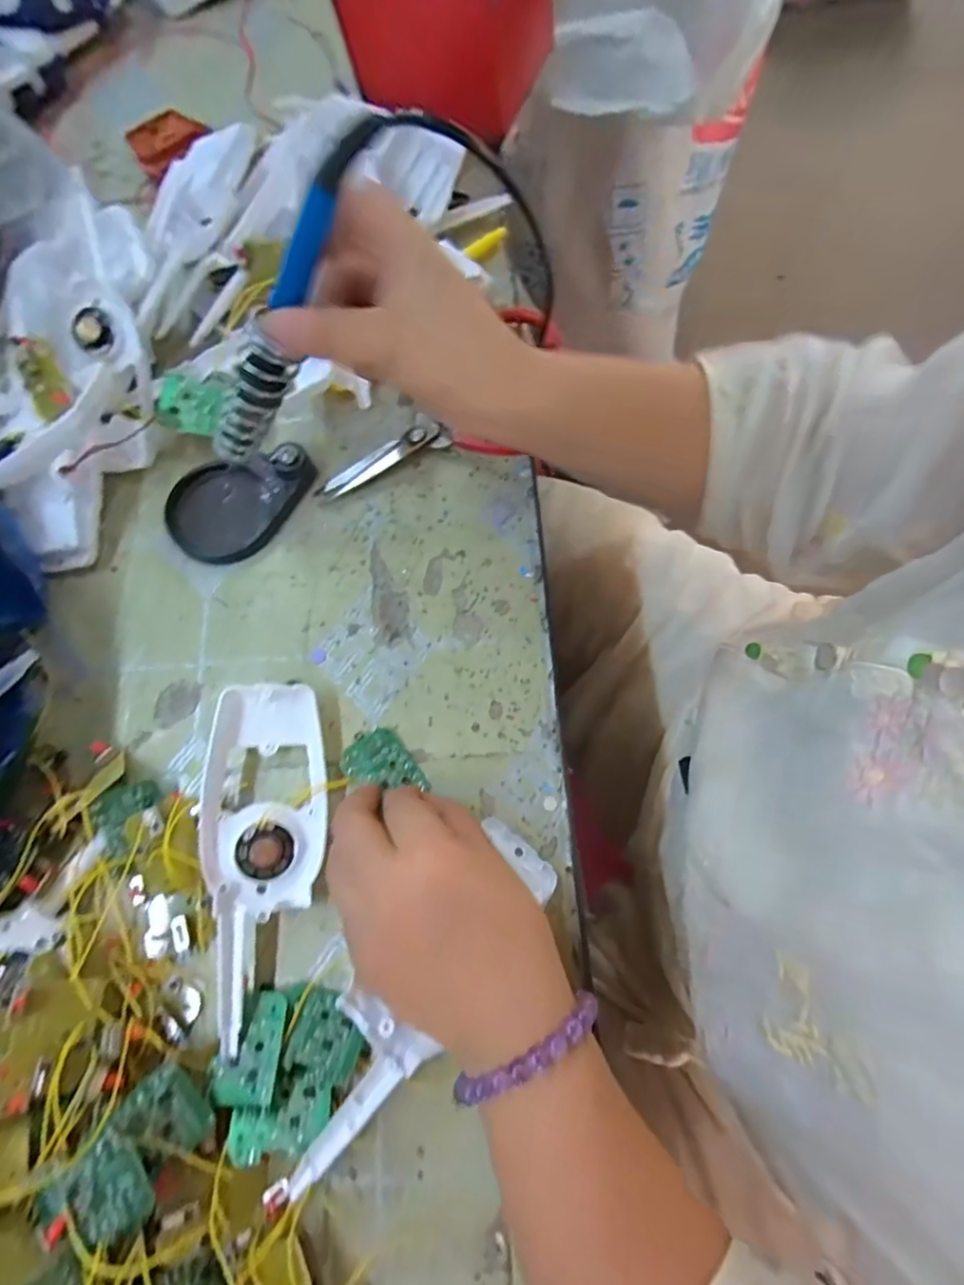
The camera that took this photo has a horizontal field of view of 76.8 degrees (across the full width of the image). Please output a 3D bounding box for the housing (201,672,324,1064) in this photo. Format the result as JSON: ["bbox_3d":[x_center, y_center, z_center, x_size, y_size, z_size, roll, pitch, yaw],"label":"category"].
[{"bbox_3d":[-0.109,0.103,0.306,0.056,0.023,0.164,-4,71,-1],"label":"housing"}]

